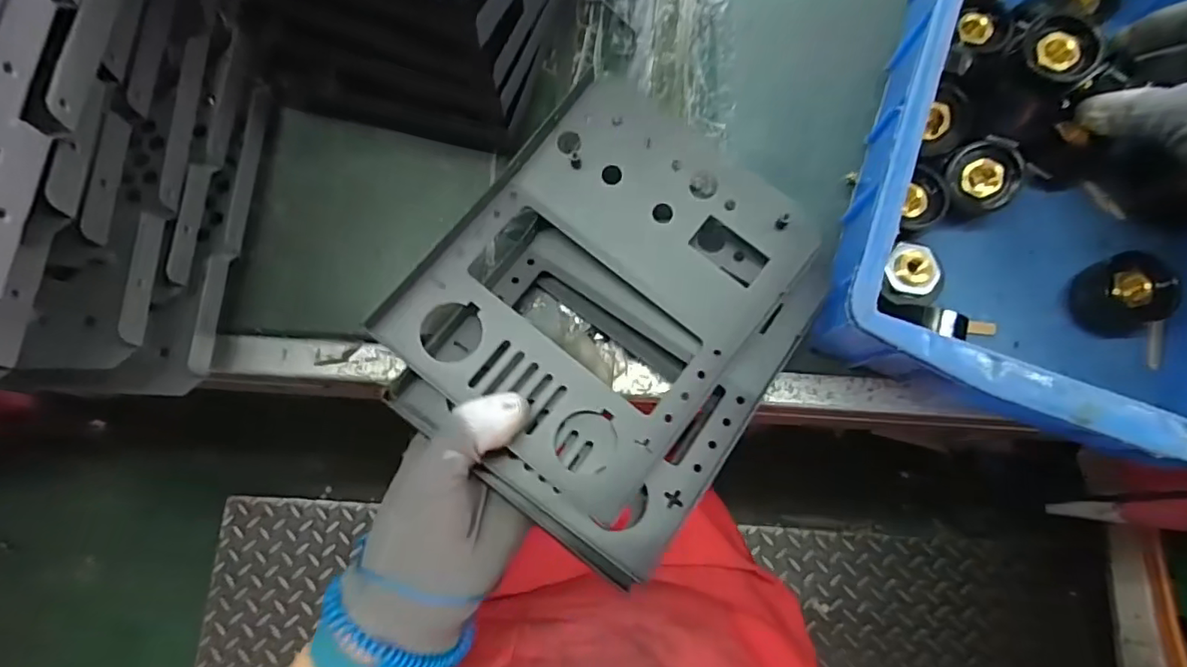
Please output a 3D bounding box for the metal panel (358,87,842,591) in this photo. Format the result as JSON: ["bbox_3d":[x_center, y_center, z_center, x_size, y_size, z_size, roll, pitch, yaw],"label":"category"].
[{"bbox_3d":[0.012,-0.011,0.300,0.181,0.030,0.203,38,81,8],"label":"metal panel"}]

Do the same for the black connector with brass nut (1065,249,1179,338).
[{"bbox_3d":[0.283,-0.020,0.307,0.033,0.028,0.042,-14,78,-3],"label":"black connector with brass nut"}]

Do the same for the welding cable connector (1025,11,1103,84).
[{"bbox_3d":[0.239,-0.146,0.293,0.033,0.028,0.025,42,44,6],"label":"welding cable connector"}]

